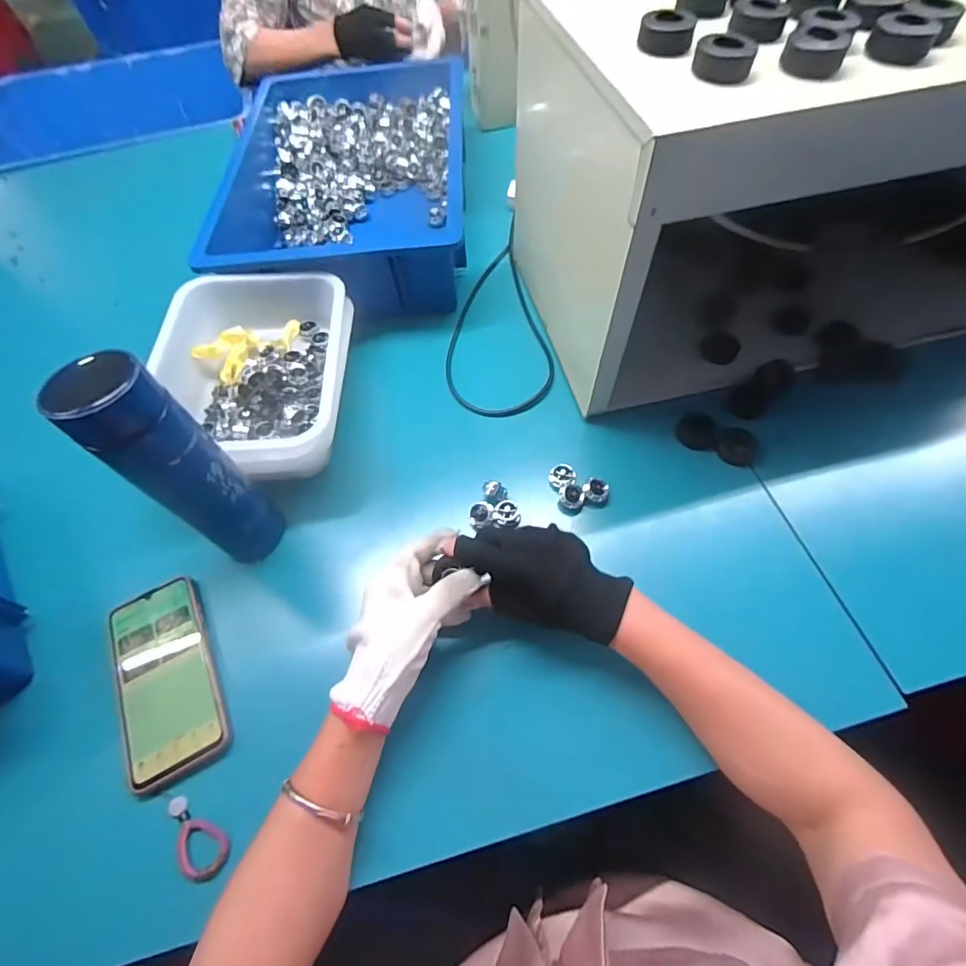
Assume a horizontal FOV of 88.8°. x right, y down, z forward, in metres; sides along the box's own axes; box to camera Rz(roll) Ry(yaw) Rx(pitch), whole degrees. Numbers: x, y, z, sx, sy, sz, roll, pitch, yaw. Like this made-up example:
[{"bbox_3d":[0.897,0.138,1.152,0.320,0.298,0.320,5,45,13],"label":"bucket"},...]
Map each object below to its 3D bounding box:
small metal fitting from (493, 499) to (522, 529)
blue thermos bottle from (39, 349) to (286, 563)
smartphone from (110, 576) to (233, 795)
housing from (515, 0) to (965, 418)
[{"bbox_3d":[0.024,0.030,0.479,0.026,0.012,0.024,-2,60,3],"label":"small metal fitting"},{"bbox_3d":[-0.241,-0.008,0.406,0.063,0.219,0.069,-42,65,-18],"label":"blue thermos bottle"},{"bbox_3d":[-0.278,0.168,0.432,0.083,0.018,0.168,-28,62,-11],"label":"smartphone"},{"bbox_3d":[0.398,-0.324,0.496,0.672,0.294,0.307,-13,60,-3],"label":"housing"}]

